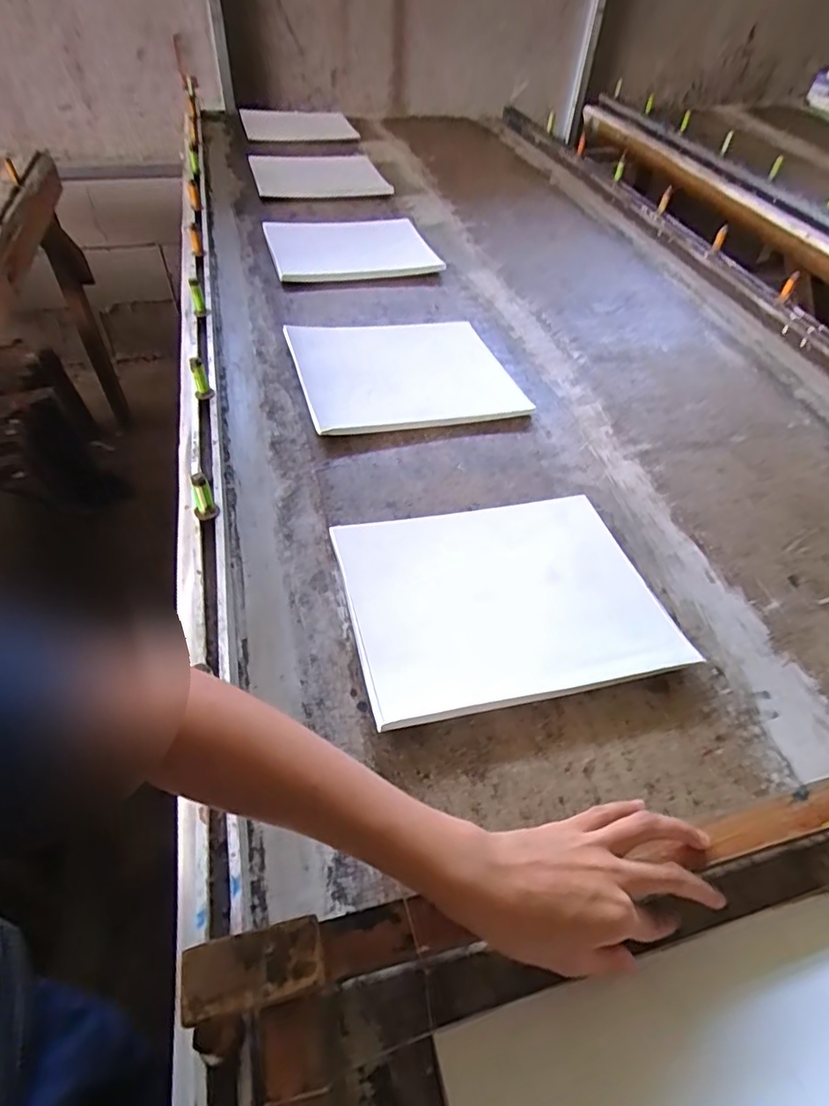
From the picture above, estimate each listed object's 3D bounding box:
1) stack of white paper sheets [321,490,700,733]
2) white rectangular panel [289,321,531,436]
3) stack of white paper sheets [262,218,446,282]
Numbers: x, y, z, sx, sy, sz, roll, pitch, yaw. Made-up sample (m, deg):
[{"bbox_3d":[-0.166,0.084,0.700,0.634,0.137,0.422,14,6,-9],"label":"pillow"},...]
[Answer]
[{"bbox_3d":[0.077,0.038,0.509,0.265,0.020,0.209,-9,50,-11],"label":"stack of white paper sheets"},{"bbox_3d":[-0.019,-0.234,0.725,0.255,0.026,0.233,-12,51,-14],"label":"white rectangular panel"},{"bbox_3d":[-0.114,-0.525,0.964,0.270,0.019,0.224,-16,52,-17],"label":"stack of white paper sheets"}]

